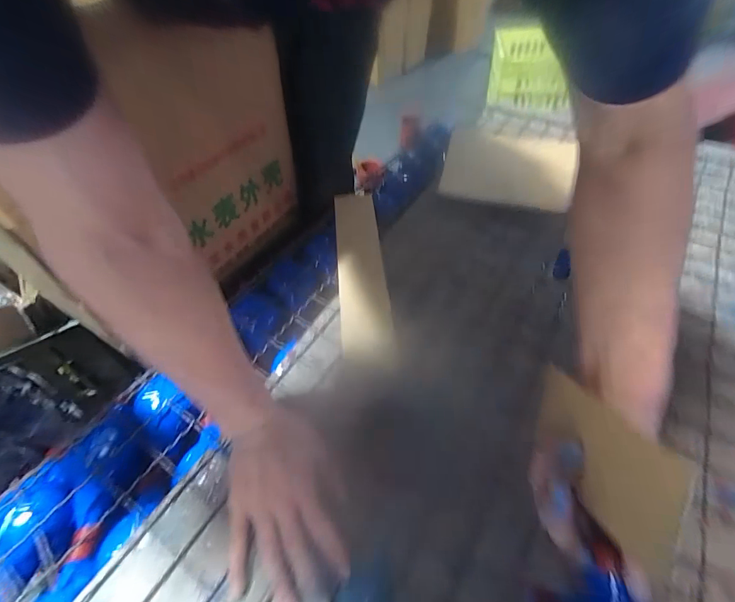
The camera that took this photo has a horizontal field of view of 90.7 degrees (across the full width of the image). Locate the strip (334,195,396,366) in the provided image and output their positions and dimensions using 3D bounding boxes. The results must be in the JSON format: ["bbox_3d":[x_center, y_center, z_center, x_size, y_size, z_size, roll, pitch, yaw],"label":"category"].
[{"bbox_3d":[-0.012,-0.057,0.576,0.071,0.009,0.354,-8,52,2],"label":"strip"}]

